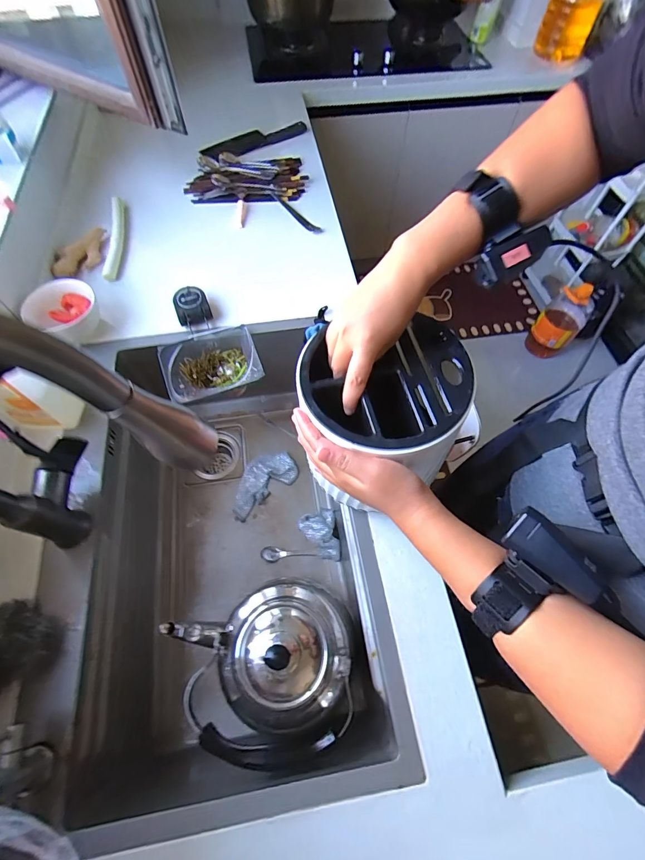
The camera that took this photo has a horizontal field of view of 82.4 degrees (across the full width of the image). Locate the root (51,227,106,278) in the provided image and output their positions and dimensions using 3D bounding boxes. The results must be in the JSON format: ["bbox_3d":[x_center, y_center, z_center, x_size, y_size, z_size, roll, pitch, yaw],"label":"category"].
[{"bbox_3d":[-0.497,-0.363,0.759,0.064,0.027,0.149,30,66,14],"label":"root"}]

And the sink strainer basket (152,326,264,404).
[{"bbox_3d":[-0.197,-0.115,0.663,0.165,0.047,0.126,-21,65,-11],"label":"sink strainer basket"}]

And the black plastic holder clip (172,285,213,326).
[{"bbox_3d":[-0.242,-0.229,0.685,0.059,0.031,0.073,-22,65,-12],"label":"black plastic holder clip"}]

